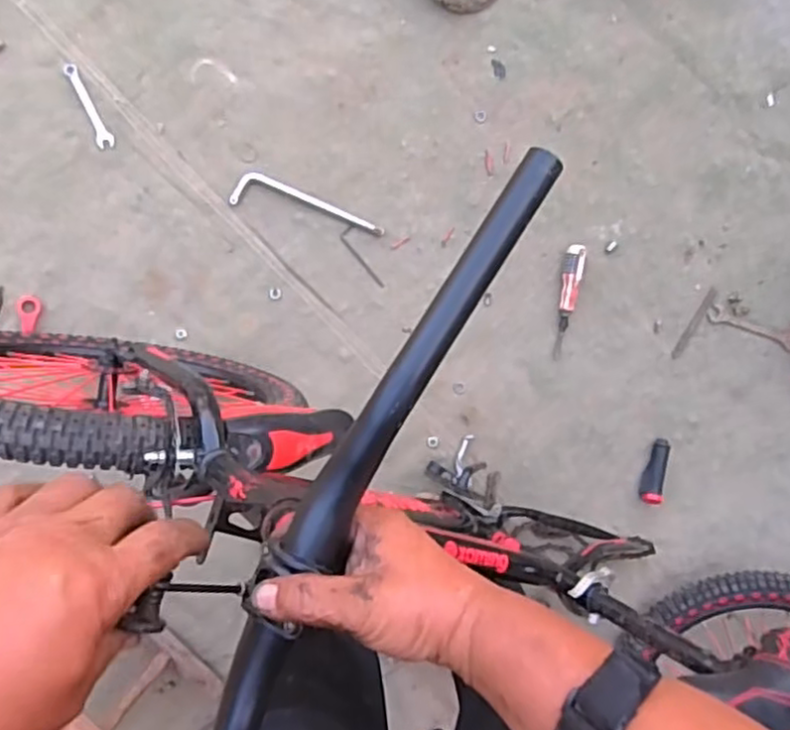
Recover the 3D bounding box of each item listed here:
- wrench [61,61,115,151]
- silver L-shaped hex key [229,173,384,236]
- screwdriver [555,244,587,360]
[{"bbox_3d":[-0.490,-0.415,1.100,0.027,0.004,0.143,-25,92,-3],"label":"wrench"},{"bbox_3d":[-0.141,-0.261,1.139,0.251,0.011,0.056,15,90,-4],"label":"silver L-shaped hex key"},{"bbox_3d":[0.295,-0.109,1.175,0.041,0.025,0.193,10,90,-4],"label":"screwdriver"}]

